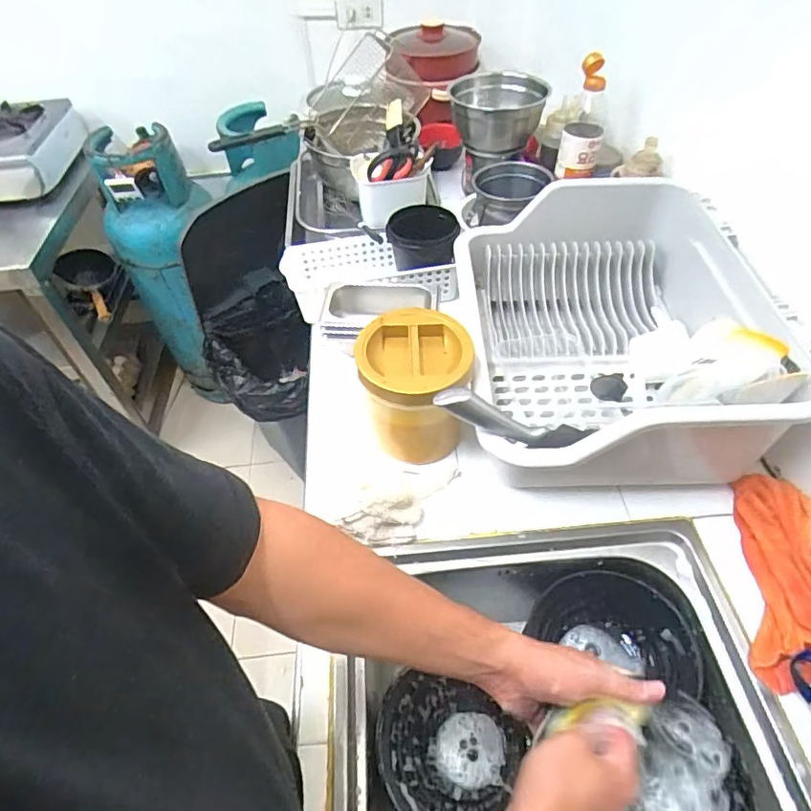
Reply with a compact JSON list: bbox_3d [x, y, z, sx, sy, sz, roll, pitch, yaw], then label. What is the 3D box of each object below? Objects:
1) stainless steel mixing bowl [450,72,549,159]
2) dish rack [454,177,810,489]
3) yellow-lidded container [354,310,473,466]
[{"bbox_3d":[0.166,-0.540,1.002,0.185,0.101,0.184,12,52,13],"label":"stainless steel mixing bowl"},{"bbox_3d":[0.257,-0.090,0.695,0.391,0.191,0.433,4,51,7],"label":"dish rack"},{"bbox_3d":[0.013,-0.013,0.673,0.131,0.167,0.136,5,51,8],"label":"yellow-lidded container"}]

